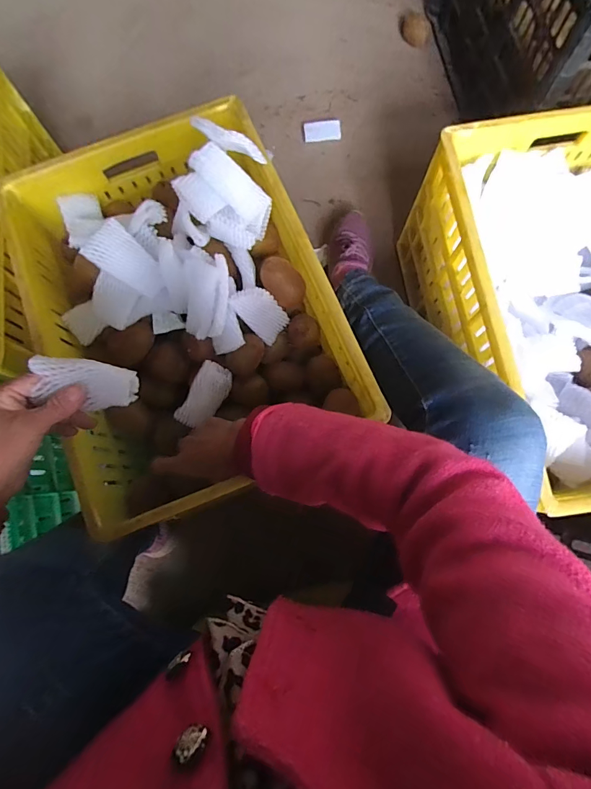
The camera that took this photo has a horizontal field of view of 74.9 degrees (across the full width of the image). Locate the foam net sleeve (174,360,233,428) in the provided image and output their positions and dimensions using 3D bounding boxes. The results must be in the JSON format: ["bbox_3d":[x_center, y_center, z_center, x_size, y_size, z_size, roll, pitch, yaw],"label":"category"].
[{"bbox_3d":[-0.124,-0.001,0.525,0.053,0.025,0.089,27,94,-37],"label":"foam net sleeve"}]

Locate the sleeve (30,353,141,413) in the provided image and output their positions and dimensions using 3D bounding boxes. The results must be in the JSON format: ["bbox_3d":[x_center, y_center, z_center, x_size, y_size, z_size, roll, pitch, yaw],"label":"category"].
[{"bbox_3d":[-0.197,-0.010,0.361,0.087,0.029,0.040,13,78,-17],"label":"sleeve"}]

